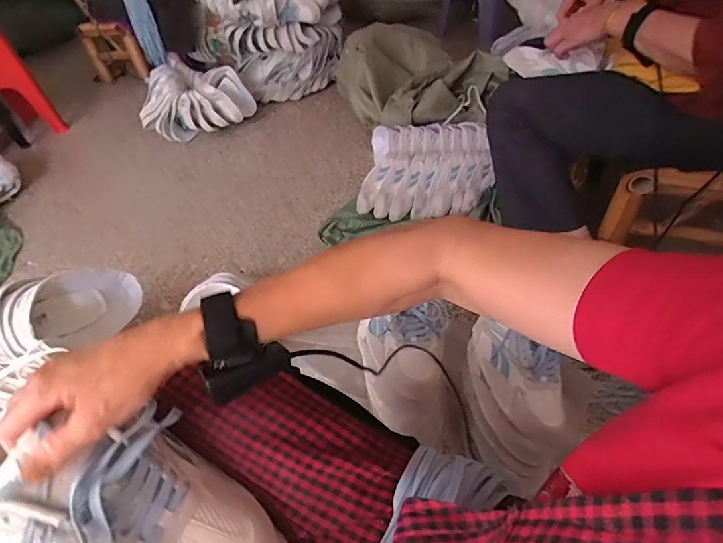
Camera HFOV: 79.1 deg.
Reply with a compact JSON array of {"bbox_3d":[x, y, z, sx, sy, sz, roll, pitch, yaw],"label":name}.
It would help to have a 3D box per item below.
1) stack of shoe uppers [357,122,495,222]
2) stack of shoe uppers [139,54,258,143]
[{"bbox_3d":[0.190,-0.313,1.323,0.373,0.153,0.368,4,45,11],"label":"stack of shoe uppers"},{"bbox_3d":[-0.645,-0.669,1.731,0.406,0.215,0.332,8,46,14],"label":"stack of shoe uppers"}]

